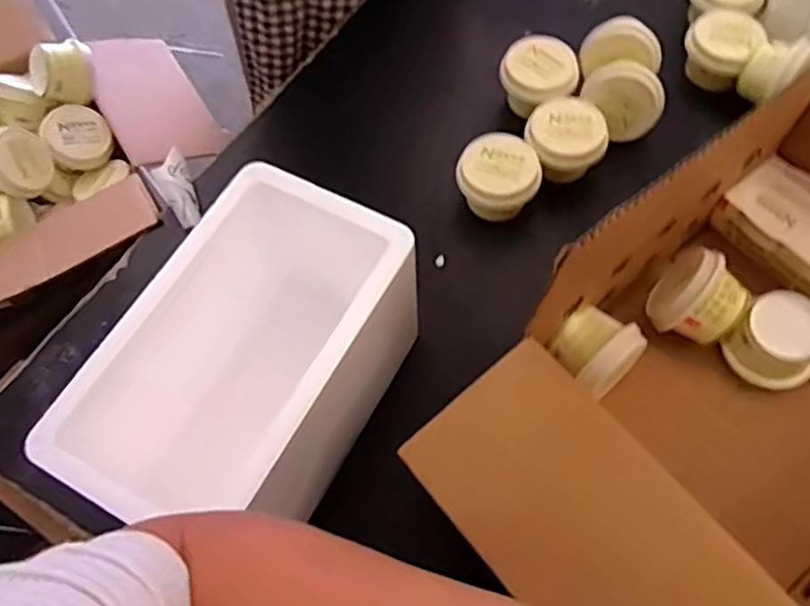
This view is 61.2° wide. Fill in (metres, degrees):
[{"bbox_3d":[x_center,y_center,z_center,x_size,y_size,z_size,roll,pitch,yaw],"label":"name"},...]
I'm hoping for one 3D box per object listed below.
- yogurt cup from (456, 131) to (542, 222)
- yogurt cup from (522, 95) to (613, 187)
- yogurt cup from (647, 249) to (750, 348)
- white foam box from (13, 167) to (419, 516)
[{"bbox_3d":[0.098,-0.134,0.734,0.081,0.053,0.076,-1,64,1],"label":"yogurt cup"},{"bbox_3d":[0.175,-0.178,0.755,0.083,0.070,0.080,-1,64,1],"label":"yogurt cup"},{"bbox_3d":[0.269,0.000,0.642,0.076,0.084,0.079,-41,70,-17],"label":"yogurt cup"},{"bbox_3d":[-0.120,0.067,0.572,0.183,0.169,0.284,27,68,14],"label":"white foam box"}]

